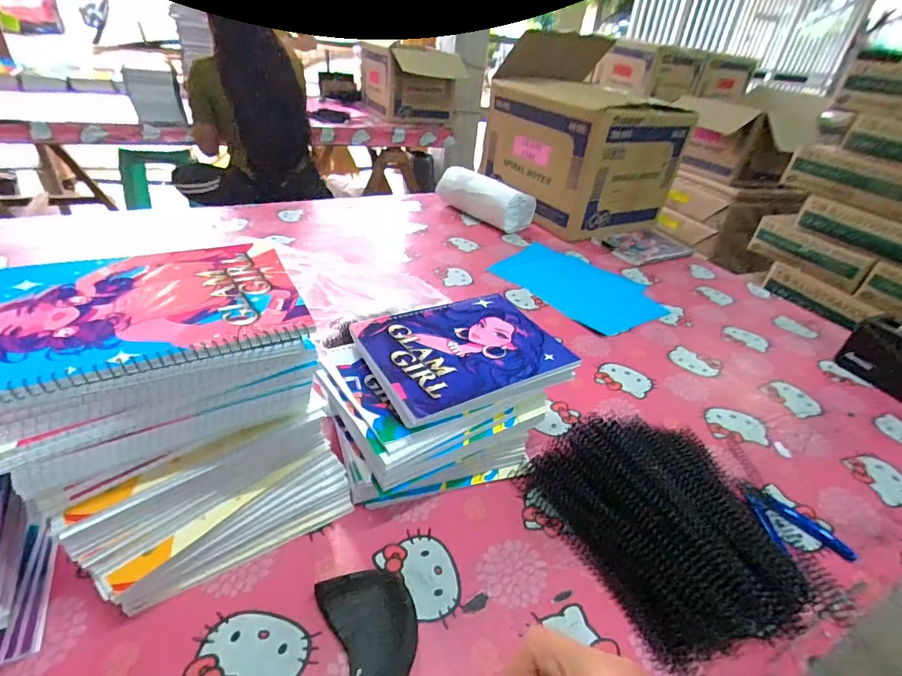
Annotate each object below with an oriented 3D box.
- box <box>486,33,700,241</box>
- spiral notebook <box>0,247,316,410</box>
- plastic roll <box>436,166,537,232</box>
[{"bbox_3d":[0.348,-0.504,1.224,0.361,0.328,0.407,-13,41,-25],"label":"box"},{"bbox_3d":[-0.217,-0.023,0.322,0.202,0.014,0.145,-13,41,-25],"label":"spiral notebook"},{"bbox_3d":[0.082,-0.373,1.204,0.079,0.108,0.279,-25,47,-36],"label":"plastic roll"}]

